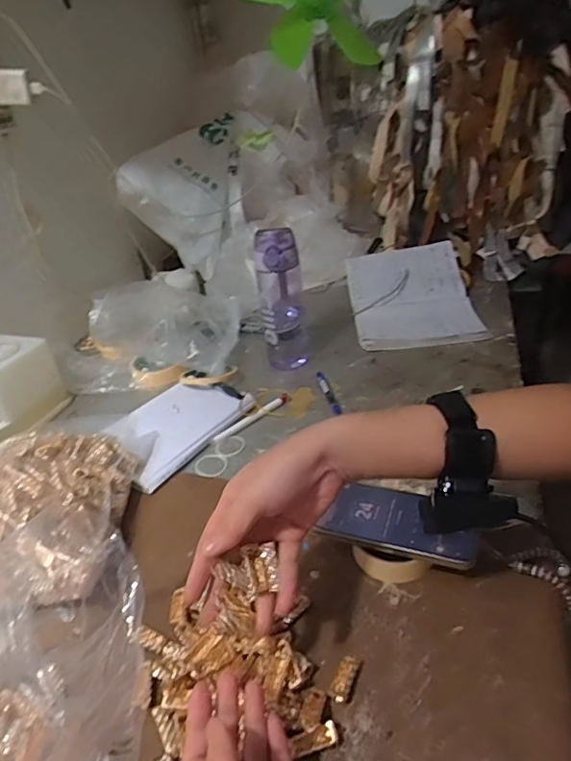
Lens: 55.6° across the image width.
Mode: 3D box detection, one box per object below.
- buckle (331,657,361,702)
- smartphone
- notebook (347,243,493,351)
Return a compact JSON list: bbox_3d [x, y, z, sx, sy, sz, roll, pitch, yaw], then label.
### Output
[{"bbox_3d":[0.048,0.238,0.432,0.016,0.005,0.036,9,35,25],"label":"buckle"},{"bbox_3d":[0.111,0.136,0.523,0.142,0.006,0.066,10,46,24],"label":"smartphone"},{"bbox_3d":[0.230,-0.160,0.992,0.210,0.071,0.297,-5,31,3],"label":"notebook"}]

